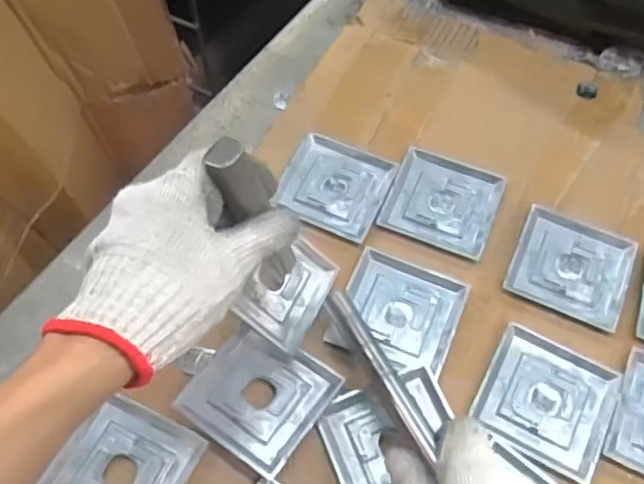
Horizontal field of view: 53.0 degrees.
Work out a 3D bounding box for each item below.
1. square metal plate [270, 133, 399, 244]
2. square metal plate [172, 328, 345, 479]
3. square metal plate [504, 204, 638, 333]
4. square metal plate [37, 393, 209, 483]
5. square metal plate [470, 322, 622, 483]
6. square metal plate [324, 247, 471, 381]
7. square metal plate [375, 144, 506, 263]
[{"bbox_3d":[0.011,-0.050,0.566,0.088,0.004,0.092,22,60,11],"label":"square metal plate"},{"bbox_3d":[-0.045,0.110,0.468,0.089,0.016,0.088,31,63,16],"label":"square metal plate"},{"bbox_3d":[0.205,0.018,0.531,0.090,0.004,0.093,23,61,11],"label":"square metal plate"},{"bbox_3d":[-0.139,0.160,0.446,0.088,0.004,0.091,23,61,11],"label":"square metal plate"},{"bbox_3d":[0.165,0.115,0.474,0.089,0.005,0.090,27,61,13],"label":"square metal plate"},{"bbox_3d":[0.061,0.054,0.504,0.090,0.009,0.090,21,60,10],"label":"square metal plate"},{"bbox_3d":[0.105,-0.036,0.559,0.090,0.006,0.087,21,60,10],"label":"square metal plate"}]

